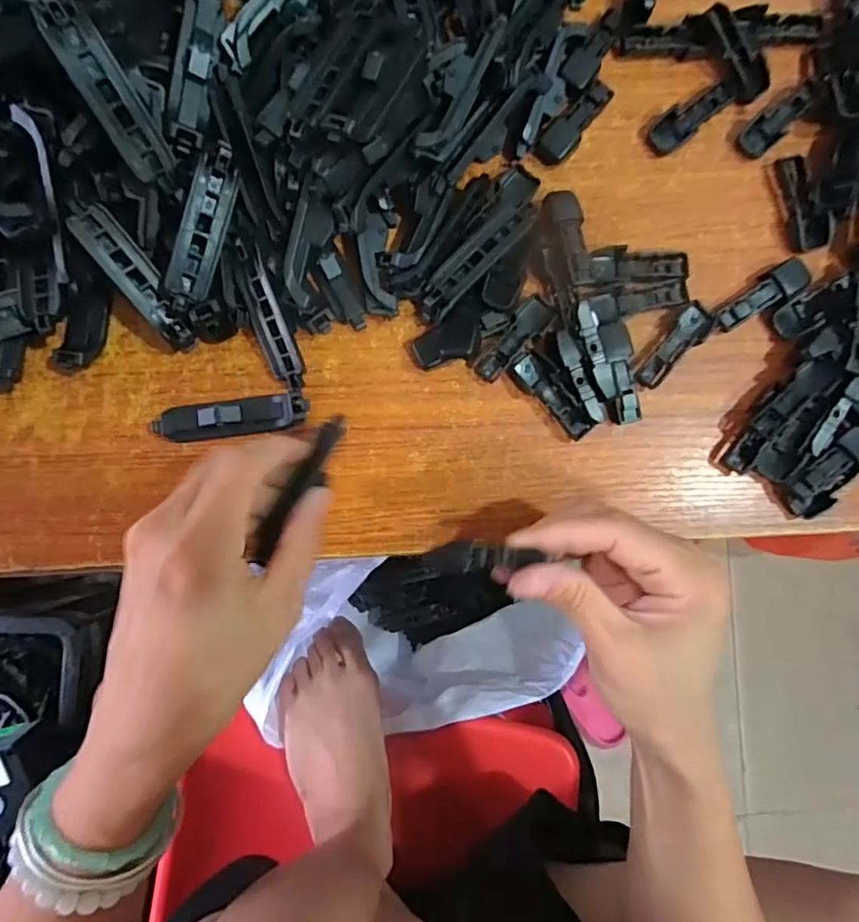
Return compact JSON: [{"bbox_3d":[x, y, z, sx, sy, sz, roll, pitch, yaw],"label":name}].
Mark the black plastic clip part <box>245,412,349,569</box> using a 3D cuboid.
[{"bbox_3d":[-0.057,0.012,0.247,0.014,0.009,0.072,31,83,1],"label":"black plastic clip part"}]

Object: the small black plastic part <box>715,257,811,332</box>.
[{"bbox_3d":[0.173,-0.086,0.290,0.054,0.009,0.016,-34,89,-4],"label":"small black plastic part"}]

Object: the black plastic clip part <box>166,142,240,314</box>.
[{"bbox_3d":[-0.102,-0.106,0.255,0.015,0.019,0.071,17,85,-1],"label":"black plastic clip part"}]

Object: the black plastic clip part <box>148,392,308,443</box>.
[{"bbox_3d":[-0.096,-0.021,0.273,0.073,0.016,0.016,-7,88,-4],"label":"black plastic clip part"}]

